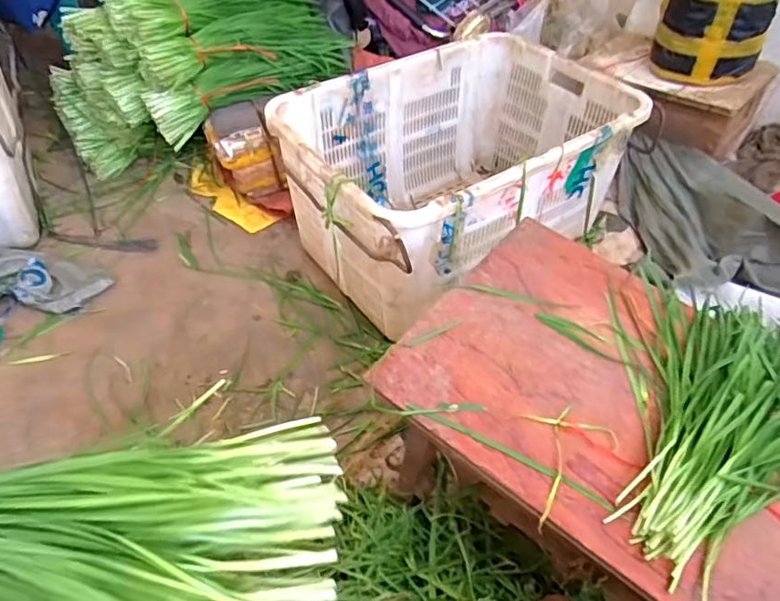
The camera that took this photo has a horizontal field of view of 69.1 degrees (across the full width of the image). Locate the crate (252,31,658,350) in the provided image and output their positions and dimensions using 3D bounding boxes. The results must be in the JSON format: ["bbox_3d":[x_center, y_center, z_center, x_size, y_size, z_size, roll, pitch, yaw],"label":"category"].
[{"bbox_3d":[0.136,-0.275,1.275,0.718,0.410,0.493,-31,60,-28],"label":"crate"}]

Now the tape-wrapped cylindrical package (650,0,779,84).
[{"bbox_3d":[0.780,-0.669,1.374,0.254,0.231,0.209,26,52,15],"label":"tape-wrapped cylindrical package"}]

